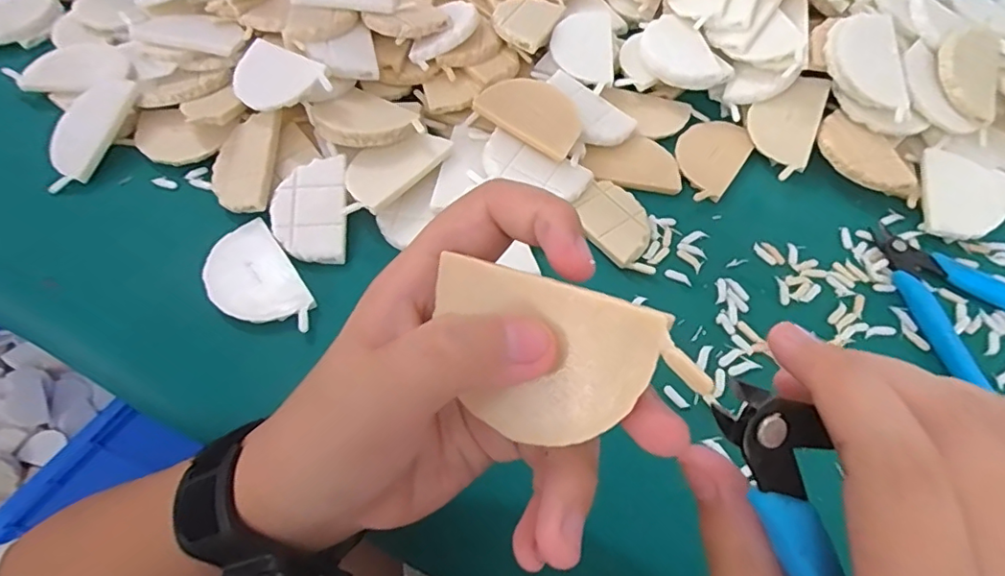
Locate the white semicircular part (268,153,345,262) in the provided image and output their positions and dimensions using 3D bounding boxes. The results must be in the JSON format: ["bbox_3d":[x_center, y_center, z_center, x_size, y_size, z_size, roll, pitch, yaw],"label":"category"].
[{"bbox_3d":[-0.111,-0.045,0.316,0.042,0.010,0.066,-7,59,-7],"label":"white semicircular part"}]

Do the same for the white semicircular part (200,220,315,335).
[{"bbox_3d":[-0.133,-0.004,0.296,0.042,0.005,0.076,-31,65,-20],"label":"white semicircular part"}]

